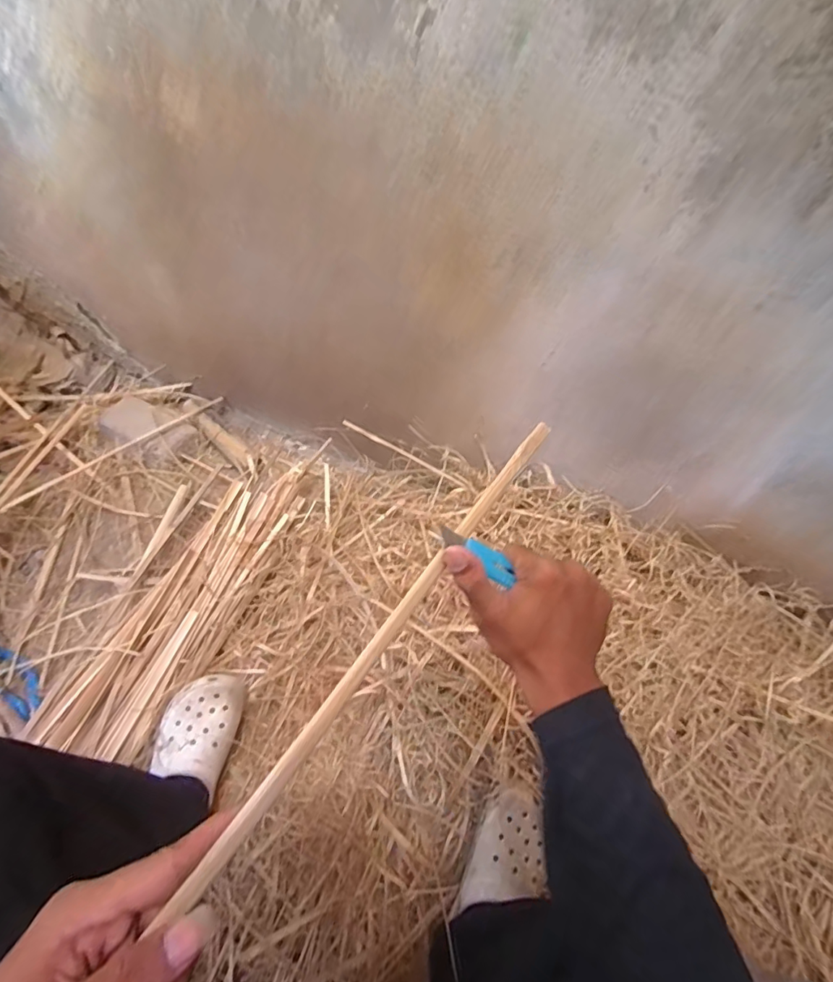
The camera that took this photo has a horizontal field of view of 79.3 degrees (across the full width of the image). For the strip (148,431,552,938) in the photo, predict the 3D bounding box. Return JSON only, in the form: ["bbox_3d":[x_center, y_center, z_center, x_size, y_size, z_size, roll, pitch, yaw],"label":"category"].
[{"bbox_3d":[-0.005,0.073,0.315,0.012,0.009,0.361,32,60,17],"label":"strip"}]

